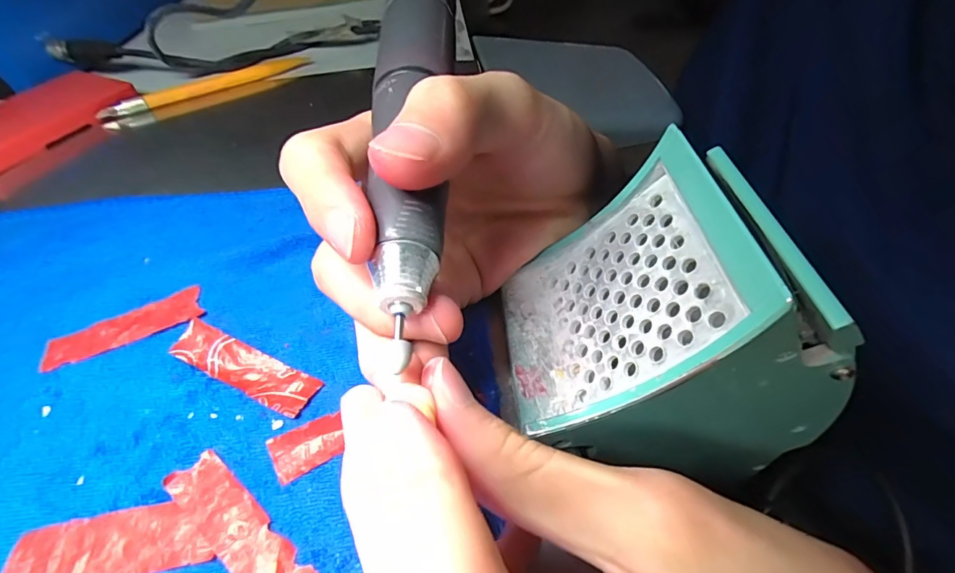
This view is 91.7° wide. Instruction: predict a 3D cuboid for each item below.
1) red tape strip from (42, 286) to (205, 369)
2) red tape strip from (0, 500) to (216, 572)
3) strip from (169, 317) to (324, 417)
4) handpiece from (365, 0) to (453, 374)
[{"bbox_3d":[-0.143,0.016,0.186,0.058,0.004,0.016,-22,52,-14],"label":"red tape strip"},{"bbox_3d":[-0.109,0.076,0.136,0.057,0.004,0.020,-11,50,-5],"label":"red tape strip"},{"bbox_3d":[-0.087,0.030,0.173,0.058,0.008,0.017,19,54,18],"label":"strip"},{"bbox_3d":[-0.021,-0.062,0.151,0.027,0.028,0.155,-4,57,-1],"label":"handpiece"}]

